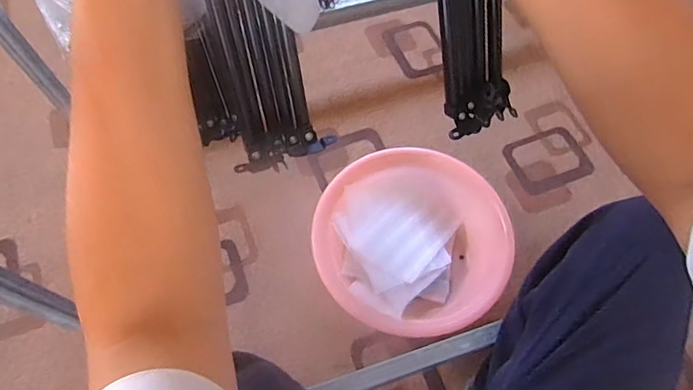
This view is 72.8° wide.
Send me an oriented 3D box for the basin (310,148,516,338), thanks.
[{"bbox_3d":[0.120,0.104,0.930,0.345,0.160,0.336,1,64,-2],"label":"basin"}]

